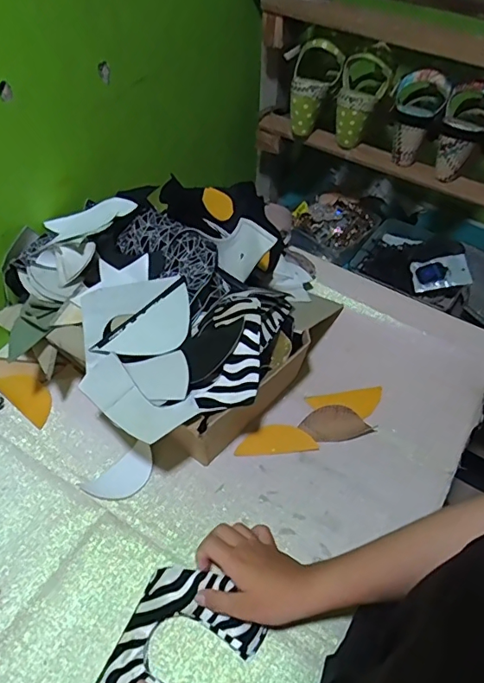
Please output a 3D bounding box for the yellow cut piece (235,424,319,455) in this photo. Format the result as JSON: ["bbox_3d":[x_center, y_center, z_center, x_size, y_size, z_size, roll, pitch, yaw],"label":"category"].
[{"bbox_3d":[0.044,0.126,0.637,0.101,0.010,0.037,-2,52,-4],"label":"yellow cut piece"}]

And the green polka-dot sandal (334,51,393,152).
[{"bbox_3d":[0.196,-0.396,0.801,0.079,0.136,0.085,15,53,9],"label":"green polka-dot sandal"}]

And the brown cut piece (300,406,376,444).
[{"bbox_3d":[0.125,0.108,0.645,0.093,0.012,0.045,-2,52,-4],"label":"brown cut piece"}]

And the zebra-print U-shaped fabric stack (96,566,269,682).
[{"bbox_3d":[-0.053,0.297,0.473,0.126,0.025,0.135,22,54,14],"label":"zebra-print U-shaped fabric stack"}]

